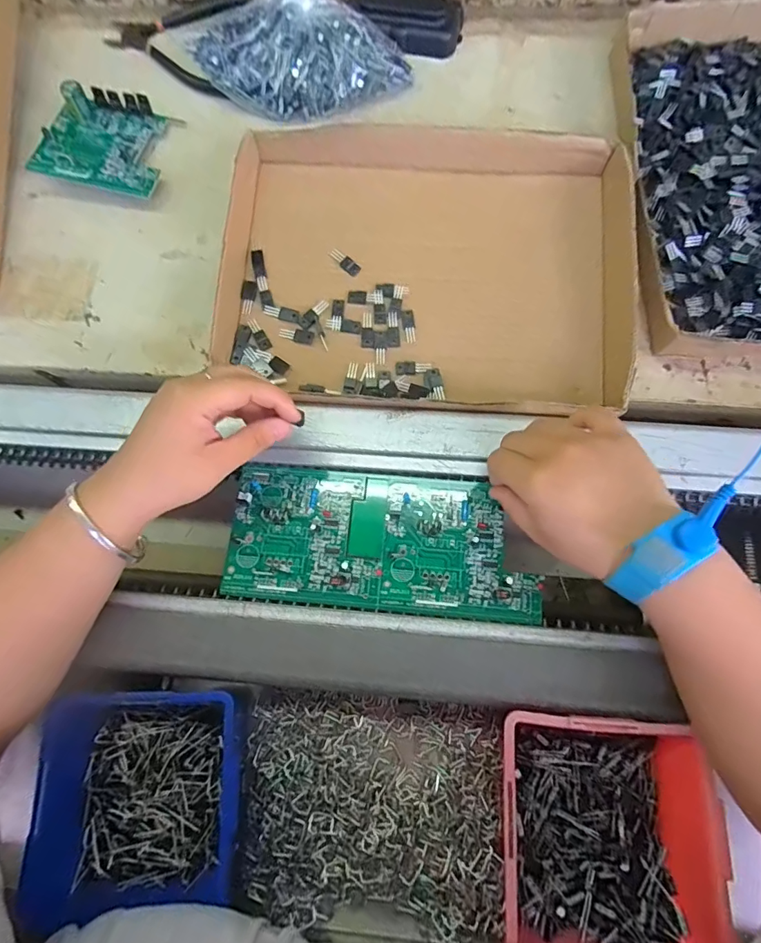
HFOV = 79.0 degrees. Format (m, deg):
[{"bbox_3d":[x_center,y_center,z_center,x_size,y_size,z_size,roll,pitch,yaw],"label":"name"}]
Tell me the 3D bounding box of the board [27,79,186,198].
[{"bbox_3d":[-0.244,-0.288,0.408,0.108,0.040,0.093,6,72,4],"label":"board"}]

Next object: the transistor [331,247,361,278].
[{"bbox_3d":[-0.029,-0.173,0.382,0.028,0.006,0.010,42,78,14],"label":"transistor"}]

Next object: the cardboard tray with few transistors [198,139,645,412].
[{"bbox_3d":[0.035,-0.163,0.362,0.310,0.039,0.221,5,72,3],"label":"cardboard tray with few transistors"}]

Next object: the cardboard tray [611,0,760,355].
[{"bbox_3d":[0.326,-0.253,0.381,0.248,0.052,0.332,2,72,2],"label":"cardboard tray"}]

